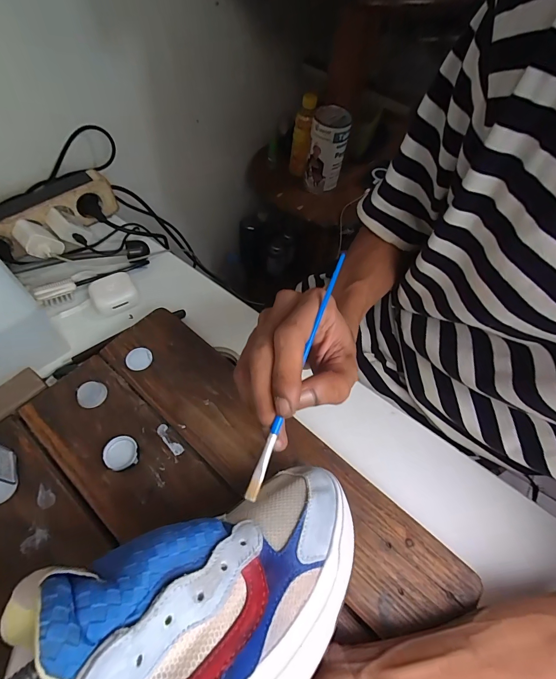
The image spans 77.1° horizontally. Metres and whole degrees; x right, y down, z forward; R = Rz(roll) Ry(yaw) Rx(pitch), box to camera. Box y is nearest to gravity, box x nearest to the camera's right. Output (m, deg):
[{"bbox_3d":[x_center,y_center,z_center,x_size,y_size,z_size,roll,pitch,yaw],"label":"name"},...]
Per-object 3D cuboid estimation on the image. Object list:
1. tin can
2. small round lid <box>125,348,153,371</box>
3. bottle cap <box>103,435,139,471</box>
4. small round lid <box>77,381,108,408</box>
[{"bbox_3d":[0.113,-0.440,0.821,0.084,0.162,0.076,8,58,1],"label":"tin can"},{"bbox_3d":[-0.149,0.020,0.374,0.026,0.004,0.026,1,59,-2],"label":"small round lid"},{"bbox_3d":[-0.143,0.105,0.321,0.029,0.011,0.029,1,59,-2],"label":"bottle cap"},{"bbox_3d":[-0.187,0.054,0.349,0.026,0.007,0.026,1,59,-2],"label":"small round lid"}]

